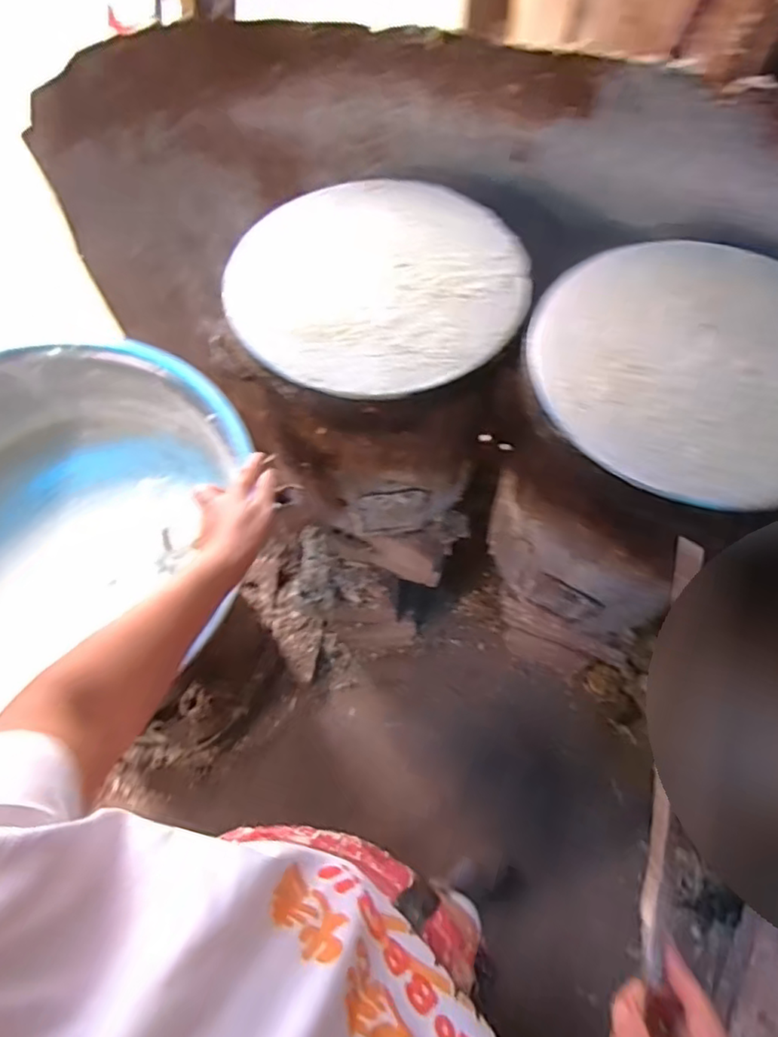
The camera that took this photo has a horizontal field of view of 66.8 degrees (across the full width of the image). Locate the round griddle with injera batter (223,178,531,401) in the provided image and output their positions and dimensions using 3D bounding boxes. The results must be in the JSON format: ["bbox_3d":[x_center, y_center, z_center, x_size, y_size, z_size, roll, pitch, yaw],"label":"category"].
[{"bbox_3d":[-0.011,-0.299,0.738,0.363,0.028,0.337,0,66,0],"label":"round griddle with injera batter"}]

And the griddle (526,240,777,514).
[{"bbox_3d":[0.354,-0.181,0.667,0.365,0.024,0.352,0,66,0],"label":"griddle"}]

